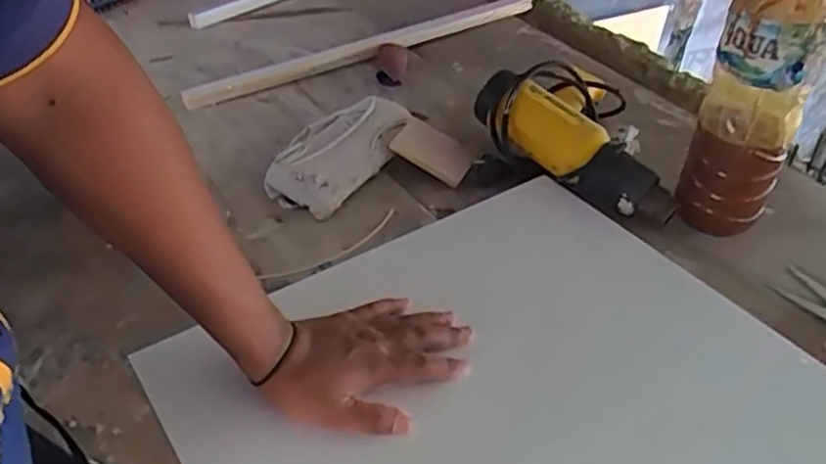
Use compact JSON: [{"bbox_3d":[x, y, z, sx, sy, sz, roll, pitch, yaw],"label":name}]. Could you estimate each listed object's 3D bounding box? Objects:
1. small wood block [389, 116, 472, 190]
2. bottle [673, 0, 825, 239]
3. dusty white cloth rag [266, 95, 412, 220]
[{"bbox_3d":[0.023,-0.093,0.753,0.096,0.013,0.062,32,52,18],"label":"small wood block"},{"bbox_3d":[0.308,-0.118,0.594,0.088,0.297,0.069,20,43,21],"label":"bottle"},{"bbox_3d":[-0.086,-0.094,0.750,0.111,0.042,0.200,17,43,18],"label":"dusty white cloth rag"}]

